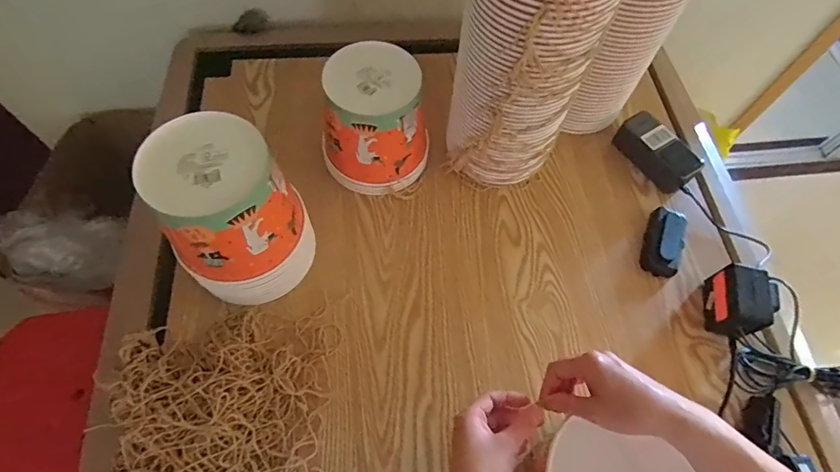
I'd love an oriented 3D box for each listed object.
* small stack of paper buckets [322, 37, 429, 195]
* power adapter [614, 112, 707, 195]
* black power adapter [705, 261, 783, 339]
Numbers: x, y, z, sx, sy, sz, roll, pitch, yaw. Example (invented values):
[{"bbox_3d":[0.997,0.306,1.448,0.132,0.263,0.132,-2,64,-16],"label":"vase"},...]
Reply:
[{"bbox_3d":[-0.065,-0.159,0.647,0.149,0.158,0.142,-7,64,-7],"label":"small stack of paper buckets"},{"bbox_3d":[0.375,-0.132,0.723,0.056,0.061,0.132,-26,68,-15],"label":"power adapter"},{"bbox_3d":[0.418,0.089,0.593,0.056,0.076,0.086,15,64,4],"label":"black power adapter"}]

